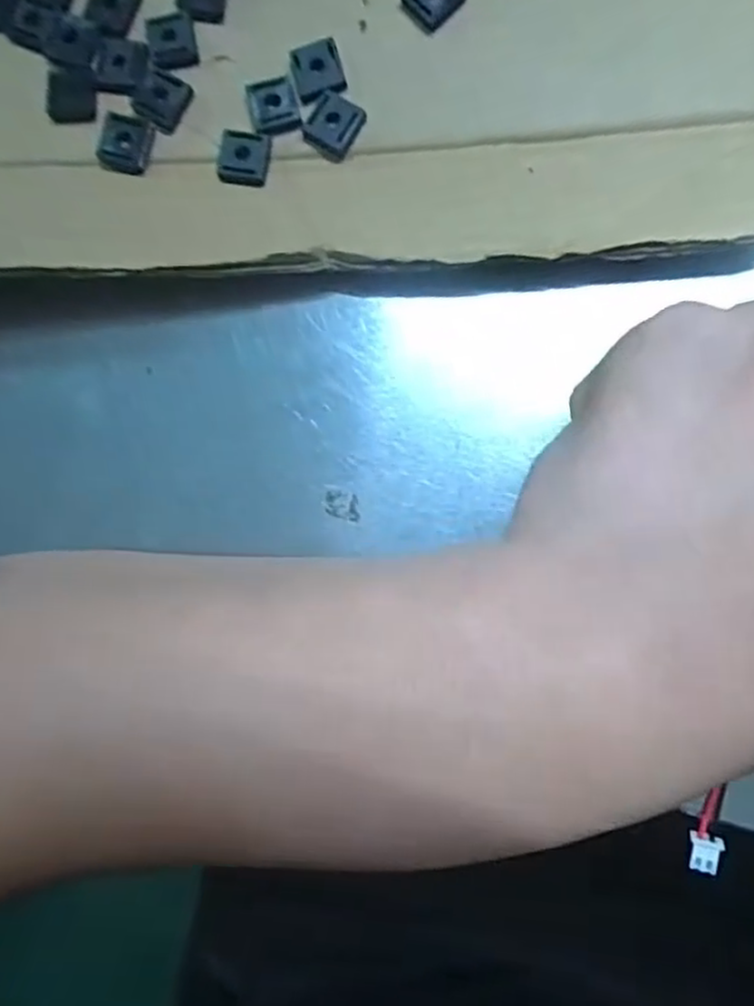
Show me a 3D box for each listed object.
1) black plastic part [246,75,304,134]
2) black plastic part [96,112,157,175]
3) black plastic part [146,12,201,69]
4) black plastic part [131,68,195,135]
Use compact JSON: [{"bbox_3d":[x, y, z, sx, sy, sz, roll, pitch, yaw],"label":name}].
[{"bbox_3d":[-0.028,-0.109,0.196,0.013,0.004,0.014,-15,86,8],"label":"black plastic part"},{"bbox_3d":[-0.069,-0.099,0.197,0.014,0.004,0.015,16,91,9],"label":"black plastic part"},{"bbox_3d":[-0.057,-0.127,0.197,0.012,0.004,0.013,-12,87,8],"label":"black plastic part"},{"bbox_3d":[-0.059,-0.111,0.197,0.014,0.004,0.015,32,94,8],"label":"black plastic part"}]

